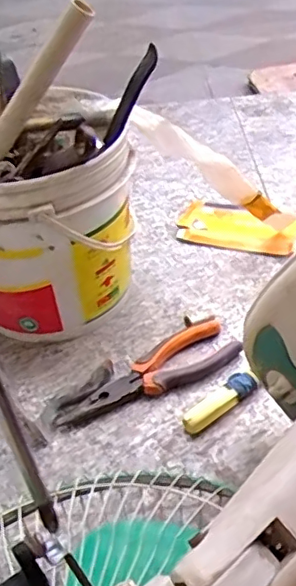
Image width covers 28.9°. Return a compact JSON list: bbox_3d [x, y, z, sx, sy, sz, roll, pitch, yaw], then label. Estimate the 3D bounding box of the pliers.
[{"bbox_3d":[-0.001,0.075,0.533,0.183,0.015,0.052,-22,43,-18],"label":"pliers"}]

